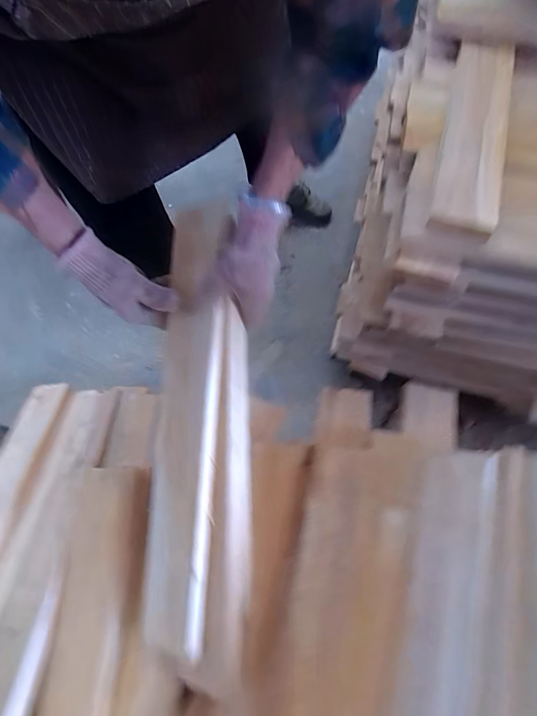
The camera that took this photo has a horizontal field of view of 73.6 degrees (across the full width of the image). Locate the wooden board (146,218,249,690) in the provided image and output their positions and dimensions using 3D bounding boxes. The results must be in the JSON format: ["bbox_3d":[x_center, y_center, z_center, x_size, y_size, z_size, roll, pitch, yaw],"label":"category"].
[{"bbox_3d":[-0.082,0.093,0.425,0.117,0.039,0.536,1,87,6],"label":"wooden board"}]

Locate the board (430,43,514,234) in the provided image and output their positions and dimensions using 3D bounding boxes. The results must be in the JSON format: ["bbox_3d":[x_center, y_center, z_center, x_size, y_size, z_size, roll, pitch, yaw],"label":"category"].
[{"bbox_3d":[0.262,-0.293,0.453,0.076,0.015,0.331,15,69,6],"label":"board"}]

